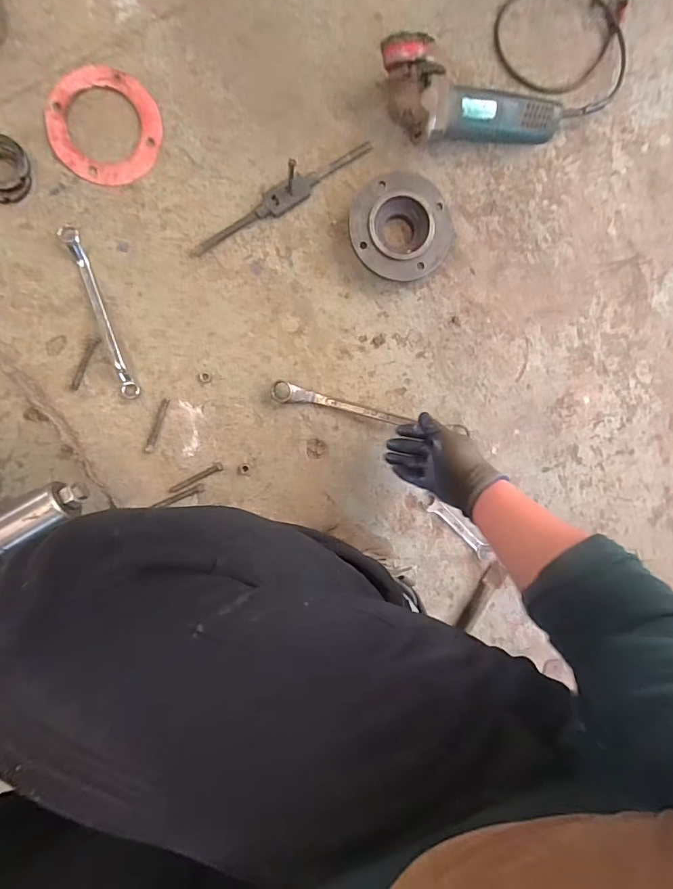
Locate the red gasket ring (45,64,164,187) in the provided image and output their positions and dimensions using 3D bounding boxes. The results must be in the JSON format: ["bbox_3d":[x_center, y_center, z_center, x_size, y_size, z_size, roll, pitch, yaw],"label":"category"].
[{"bbox_3d":[-0.326,-0.450,0.611,0.149,0.008,0.150,-1,96,-7],"label":"red gasket ring"}]

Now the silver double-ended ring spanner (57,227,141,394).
[{"bbox_3d":[-0.344,-0.189,0.630,0.023,0.017,0.252,-18,98,-5],"label":"silver double-ended ring spanner"}]

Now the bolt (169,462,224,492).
[{"bbox_3d":[-0.219,0.053,0.677,0.089,0.008,0.014,-28,99,-3],"label":"bolt"}]

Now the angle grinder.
[{"bbox_3d":[0.201,-0.496,0.628,0.273,0.087,0.105,0,96,-7],"label":"angle grinder"}]

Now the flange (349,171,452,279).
[{"bbox_3d":[0.098,-0.328,0.660,0.154,0.039,0.145,-1,96,-7],"label":"flange"}]

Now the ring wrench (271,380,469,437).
[{"bbox_3d":[0.059,-0.051,0.690,0.324,0.030,0.031,12,94,-8],"label":"ring wrench"}]

